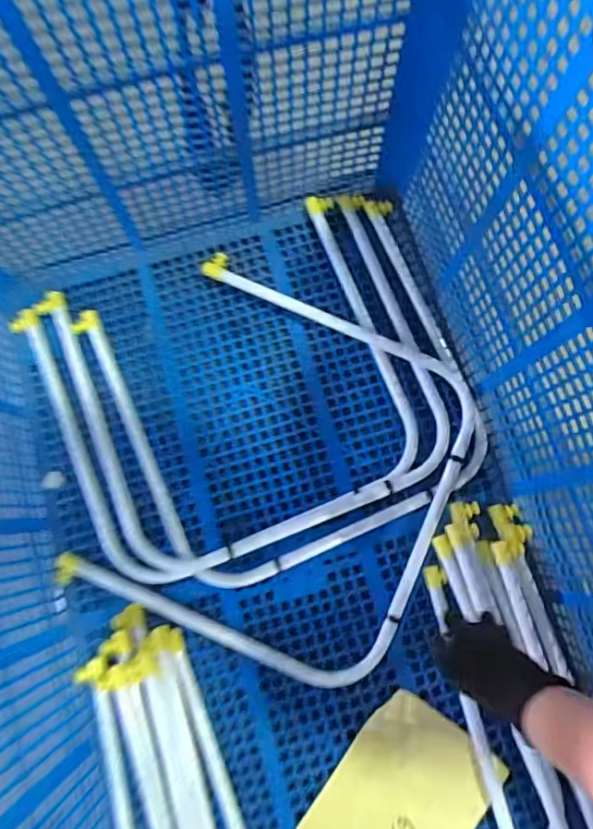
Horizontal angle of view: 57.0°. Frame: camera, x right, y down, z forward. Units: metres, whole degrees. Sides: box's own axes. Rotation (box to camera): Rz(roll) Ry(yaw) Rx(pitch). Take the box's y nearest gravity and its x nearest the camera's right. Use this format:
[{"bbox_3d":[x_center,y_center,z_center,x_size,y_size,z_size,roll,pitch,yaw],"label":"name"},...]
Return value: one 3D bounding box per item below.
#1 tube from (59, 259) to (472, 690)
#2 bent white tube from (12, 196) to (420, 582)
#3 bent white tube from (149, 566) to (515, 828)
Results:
[{"bbox_3d":[-0.015,0.068,0.724,0.423,0.040,0.475,23,80,5],"label":"tube"},{"bbox_3d":[-0.094,-0.039,0.750,0.476,0.041,0.437,-22,79,-4],"label":"bent white tube"},{"bbox_3d":[0.051,0.410,0.657,0.365,0.047,0.387,-13,79,-2],"label":"bent white tube"}]

